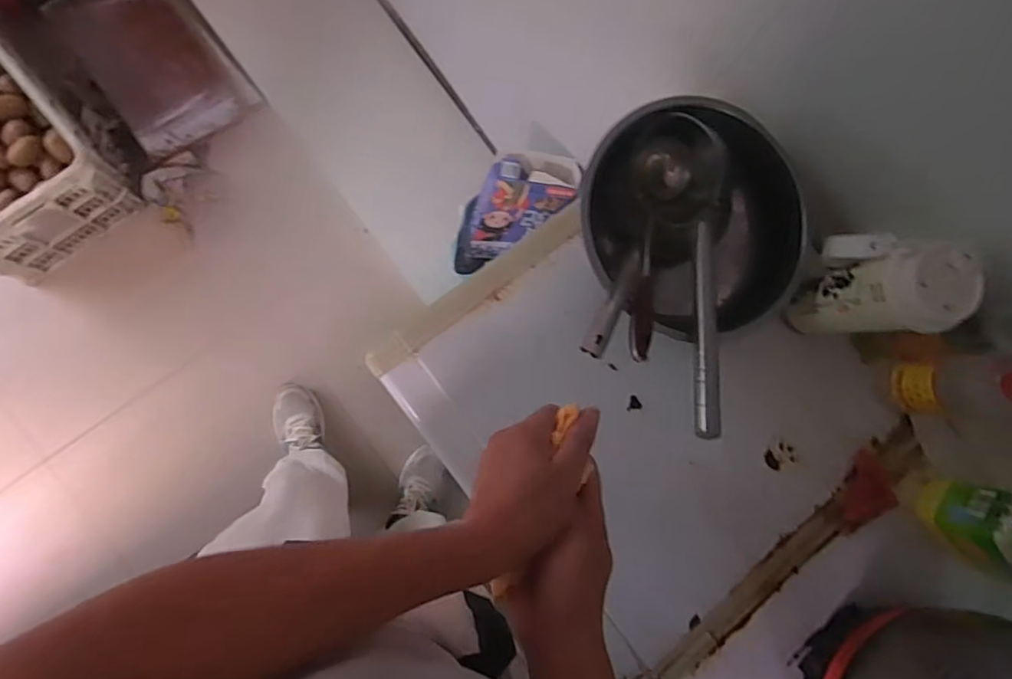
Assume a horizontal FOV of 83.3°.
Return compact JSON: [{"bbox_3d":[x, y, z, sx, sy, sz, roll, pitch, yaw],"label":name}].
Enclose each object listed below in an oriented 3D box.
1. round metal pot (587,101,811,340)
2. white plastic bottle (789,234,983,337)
[{"bbox_3d":[0.199,-0.133,0.643,0.248,0.114,0.231,1,85,-8],"label":"round metal pot"},{"bbox_3d":[0.385,-0.054,0.596,0.076,0.167,0.100,12,84,-7],"label":"white plastic bottle"}]

